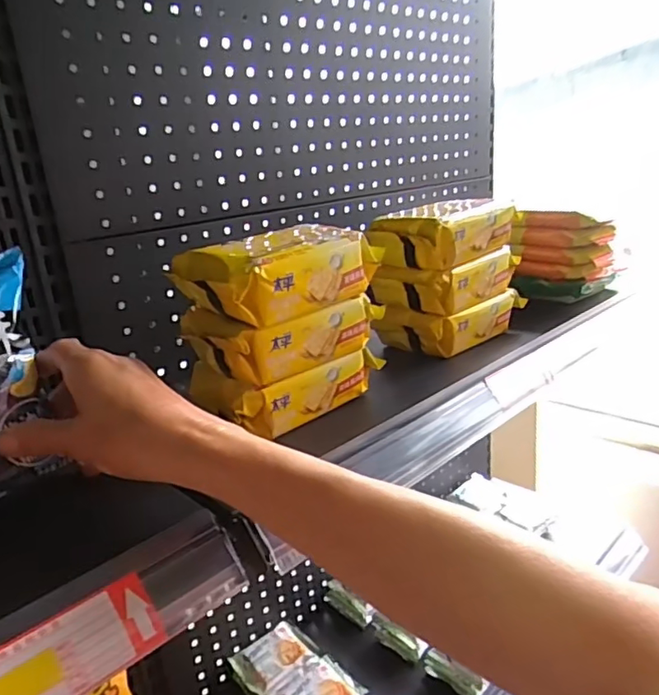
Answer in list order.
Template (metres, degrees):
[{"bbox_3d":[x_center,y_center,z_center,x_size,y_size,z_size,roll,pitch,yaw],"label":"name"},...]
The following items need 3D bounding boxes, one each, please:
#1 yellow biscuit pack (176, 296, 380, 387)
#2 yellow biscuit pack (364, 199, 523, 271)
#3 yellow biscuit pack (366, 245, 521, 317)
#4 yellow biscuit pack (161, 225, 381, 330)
[{"bbox_3d":[-0.037,-0.014,0.465,0.136,0.047,0.091,-22,24,-39],"label":"yellow biscuit pack"},{"bbox_3d":[0.115,-0.115,0.564,0.135,0.053,0.084,-19,22,-34],"label":"yellow biscuit pack"},{"bbox_3d":[0.115,-0.070,0.594,0.138,0.046,0.102,-22,24,-39],"label":"yellow biscuit pack"},{"bbox_3d":[-0.039,-0.063,0.443,0.144,0.057,0.088,-22,24,-39],"label":"yellow biscuit pack"}]

